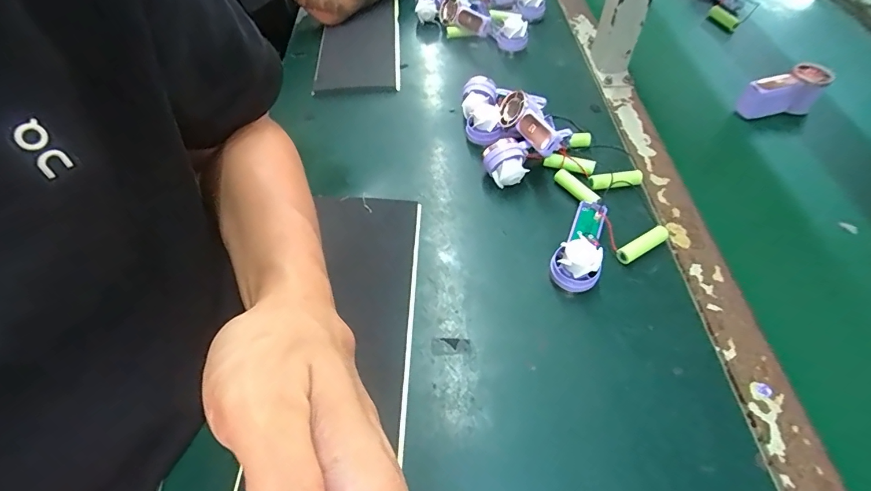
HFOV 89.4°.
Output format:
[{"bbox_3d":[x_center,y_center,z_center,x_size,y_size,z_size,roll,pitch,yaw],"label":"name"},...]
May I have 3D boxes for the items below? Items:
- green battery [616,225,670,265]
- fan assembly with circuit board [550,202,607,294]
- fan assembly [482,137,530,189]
[{"bbox_3d":[0.183,0.000,0.390,0.053,0.013,0.013,-28,56,-19],"label":"green battery"},{"bbox_3d":[0.130,-0.004,0.382,0.039,0.038,0.097,22,55,17],"label":"fan assembly with circuit board"},{"bbox_3d":[0.070,-0.080,0.440,0.042,0.042,0.034,1,52,2],"label":"fan assembly"}]

